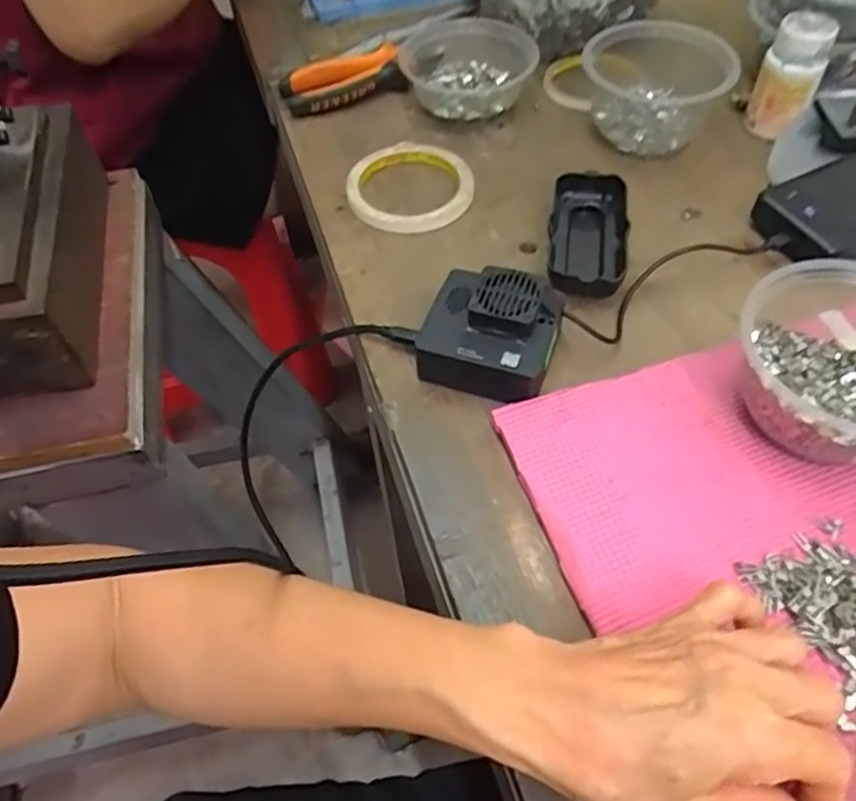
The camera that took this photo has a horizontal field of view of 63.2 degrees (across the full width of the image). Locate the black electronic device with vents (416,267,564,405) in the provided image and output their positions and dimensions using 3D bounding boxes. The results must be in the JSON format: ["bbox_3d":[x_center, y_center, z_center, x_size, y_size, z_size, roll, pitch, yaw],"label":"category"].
[{"bbox_3d":[0.038,-0.042,0.432,0.079,0.045,0.070,19,58,17],"label":"black electronic device with vents"}]

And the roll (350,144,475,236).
[{"bbox_3d":[-0.013,-0.171,0.545,0.098,0.011,0.102,-2,55,3],"label":"roll"}]

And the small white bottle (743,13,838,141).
[{"bbox_3d":[0.281,-0.253,0.540,0.042,0.075,0.038,21,59,18],"label":"small white bottle"}]

